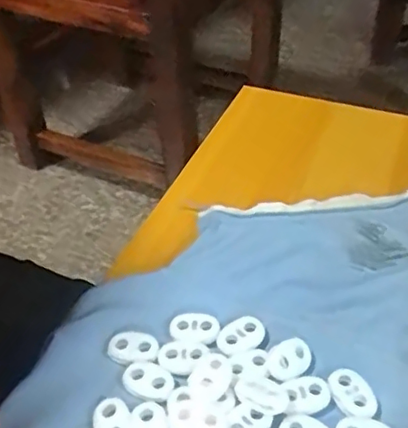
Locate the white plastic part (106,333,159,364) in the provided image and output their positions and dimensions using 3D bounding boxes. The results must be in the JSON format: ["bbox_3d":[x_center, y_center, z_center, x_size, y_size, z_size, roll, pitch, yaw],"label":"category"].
[{"bbox_3d":[-0.031,0.057,0.255,0.023,0.004,0.014,-1,42,3],"label":"white plastic part"}]

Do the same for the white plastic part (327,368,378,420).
[{"bbox_3d":[0.059,0.071,0.235,0.014,0.005,0.022,-21,45,-20],"label":"white plastic part"}]

